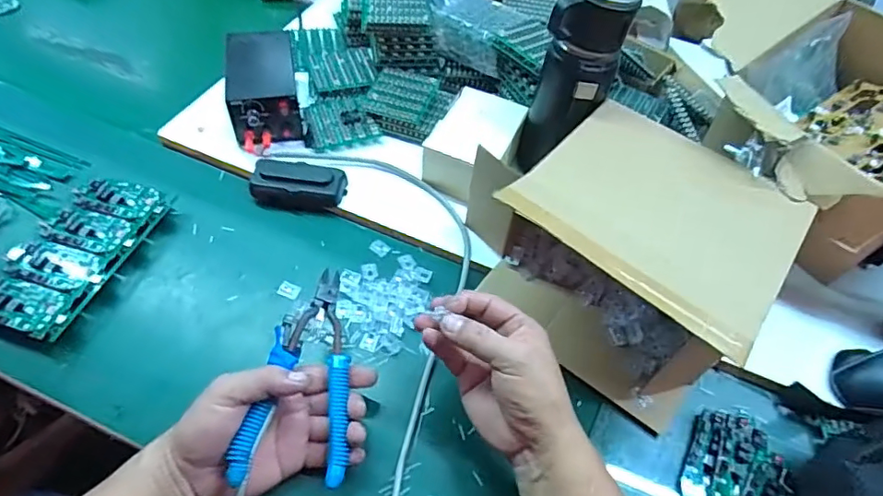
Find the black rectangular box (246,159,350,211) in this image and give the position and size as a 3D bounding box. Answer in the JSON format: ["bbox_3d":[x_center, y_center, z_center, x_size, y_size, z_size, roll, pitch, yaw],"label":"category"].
[{"bbox_3d":[-0.167,-0.071,0.613,0.100,0.030,0.056,11,55,6],"label":"black rectangular box"}]

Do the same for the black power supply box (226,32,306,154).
[{"bbox_3d":[-0.221,-0.200,0.654,0.081,0.070,0.148,-10,57,-9],"label":"black power supply box"}]

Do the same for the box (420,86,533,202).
[{"bbox_3d":[0.042,-0.122,0.631,0.092,0.066,0.128,26,59,14],"label":"box"}]

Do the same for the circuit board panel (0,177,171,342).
[{"bbox_3d":[-0.381,0.004,0.549,0.103,0.024,0.189,17,56,10],"label":"circuit board panel"}]

